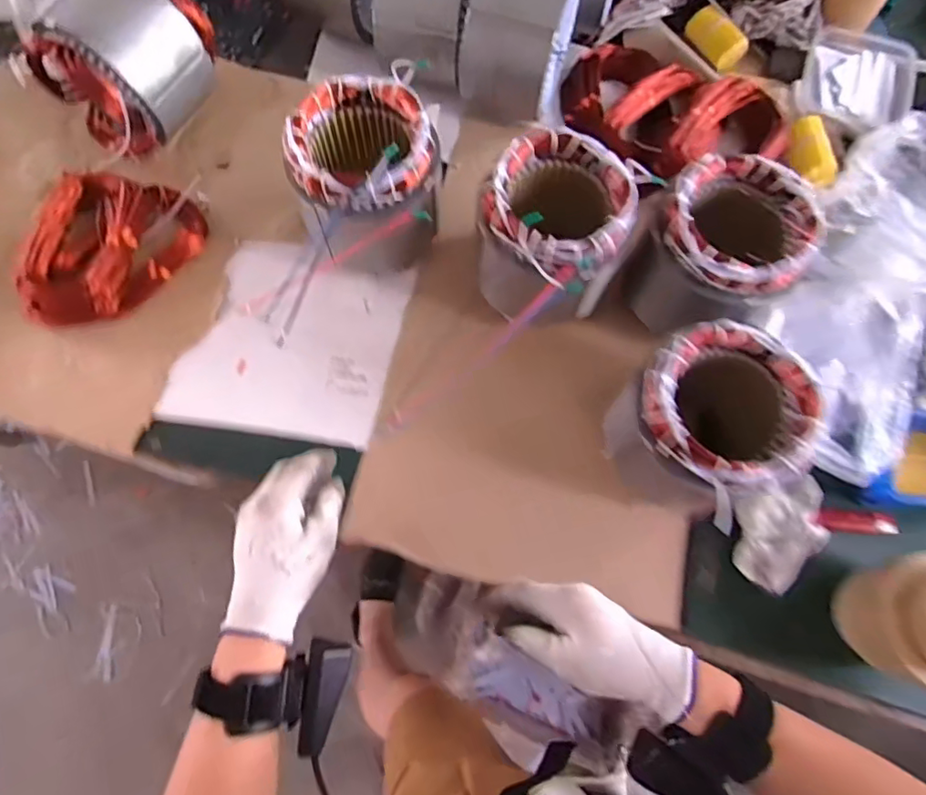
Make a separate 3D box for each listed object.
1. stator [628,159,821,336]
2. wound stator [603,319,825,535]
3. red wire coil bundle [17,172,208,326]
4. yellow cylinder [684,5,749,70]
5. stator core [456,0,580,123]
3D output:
[{"bbox_3d":[0.261,-0.147,0.567,0.142,0.124,0.141,30,75,7],"label":"stator"},{"bbox_3d":[0.221,0.027,0.523,0.136,0.154,0.137,0,74,-1],"label":"wound stator"},{"bbox_3d":[-0.409,-0.170,0.651,0.172,0.051,0.179,4,73,0],"label":"red wire coil bundle"},{"bbox_3d":[0.346,-0.493,0.760,0.046,0.033,0.083,-36,77,-11],"label":"yellow cylinder"},{"bbox_3d":[0.066,-0.428,0.679,0.117,0.139,0.136,18,74,4],"label":"stator core"}]

